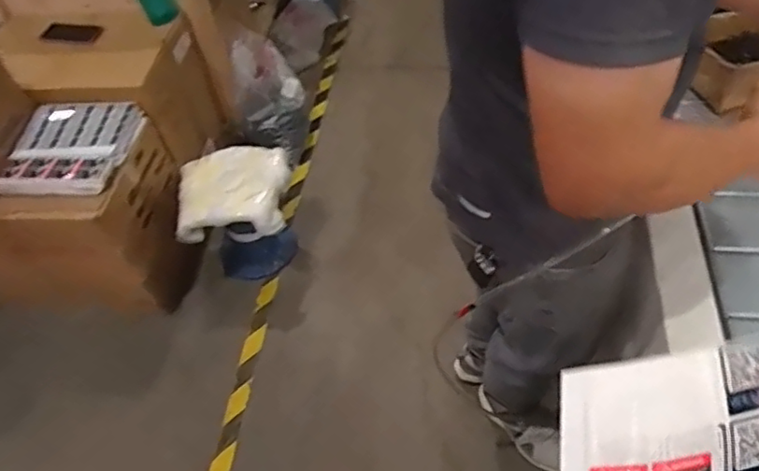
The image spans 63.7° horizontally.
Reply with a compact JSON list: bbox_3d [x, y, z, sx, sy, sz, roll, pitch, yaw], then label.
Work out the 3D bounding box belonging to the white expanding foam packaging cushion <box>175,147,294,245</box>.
[{"bbox_3d":[-0.381,-0.114,1.609,0.293,0.089,0.273,-9,50,1],"label":"white expanding foam packaging cushion"}]

